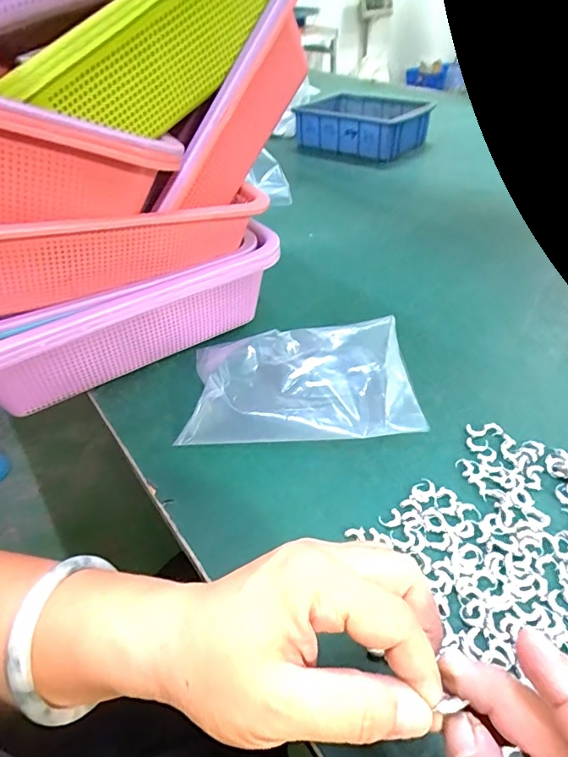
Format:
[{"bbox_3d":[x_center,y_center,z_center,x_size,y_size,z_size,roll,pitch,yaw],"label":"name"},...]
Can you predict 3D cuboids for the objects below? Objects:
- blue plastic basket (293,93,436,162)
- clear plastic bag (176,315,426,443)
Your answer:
[{"bbox_3d":[0.172,-0.541,1.011,0.238,0.082,0.208,28,49,32],"label":"blue plastic basket"},{"bbox_3d":[0.012,0.000,0.408,0.184,0.034,0.127,-1,40,2],"label":"clear plastic bag"}]

